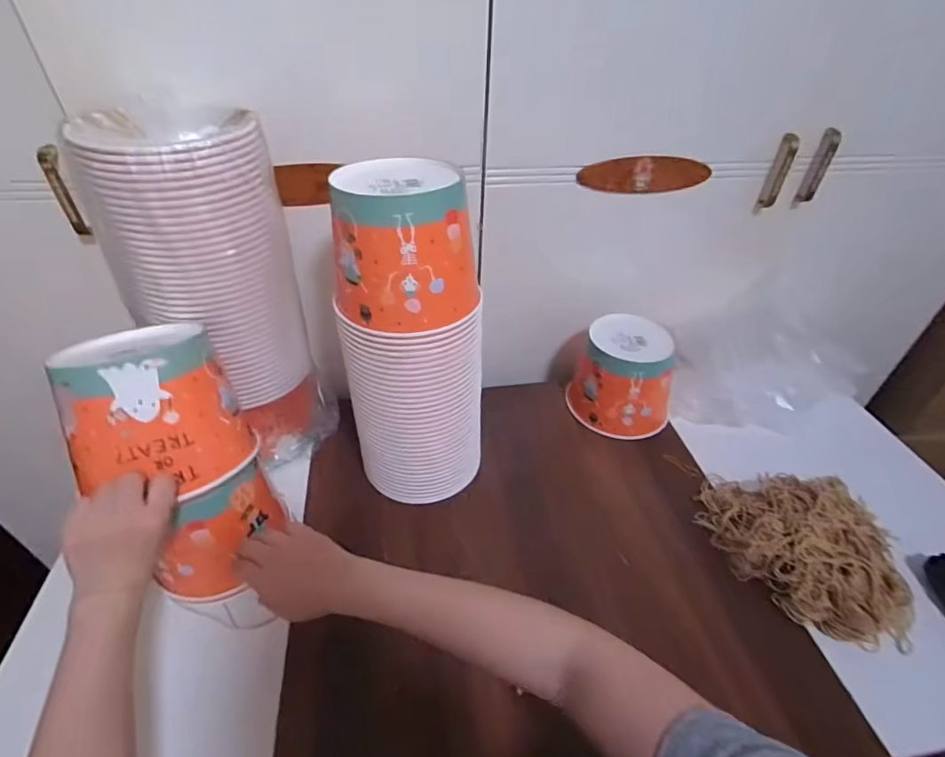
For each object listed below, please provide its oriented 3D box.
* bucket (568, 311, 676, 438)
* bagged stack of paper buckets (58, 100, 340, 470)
[{"bbox_3d":[0.233,0.002,0.765,0.151,0.124,0.138,22,45,20],"label":"bucket"},{"bbox_3d":[-0.289,-0.077,0.597,0.176,0.418,0.175,22,45,21],"label":"bagged stack of paper buckets"}]

